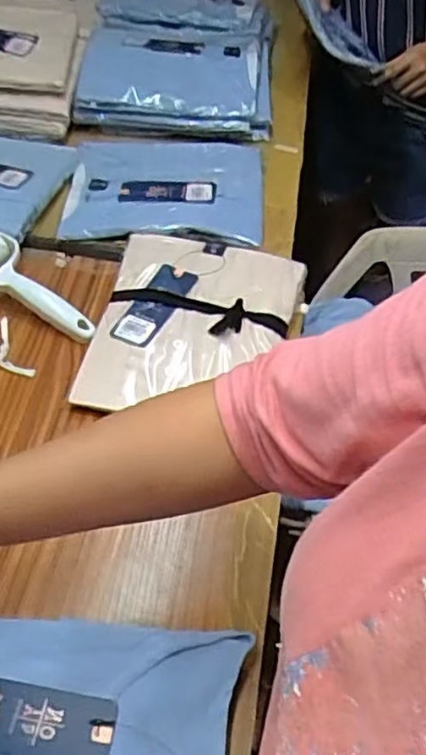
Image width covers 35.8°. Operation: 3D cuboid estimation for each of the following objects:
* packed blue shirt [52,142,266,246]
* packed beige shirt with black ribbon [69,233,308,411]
[{"bbox_3d":[-0.059,-0.258,0.853,0.244,0.019,0.212,3,50,-2],"label":"packed blue shirt"},{"bbox_3d":[-0.015,-0.061,0.716,0.208,0.032,0.246,7,50,2],"label":"packed beige shirt with black ribbon"}]

